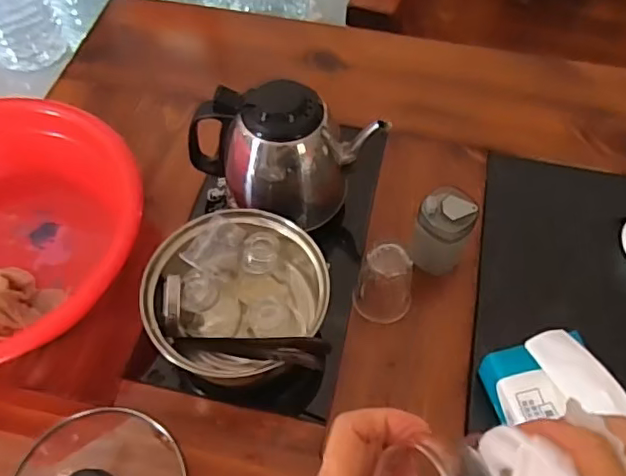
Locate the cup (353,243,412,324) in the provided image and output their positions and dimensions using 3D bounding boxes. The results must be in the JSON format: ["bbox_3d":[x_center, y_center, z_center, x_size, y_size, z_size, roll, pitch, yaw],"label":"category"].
[{"bbox_3d":[0.072,0.041,0.565,0.054,0.080,0.051,0,58,0],"label":"cup"}]

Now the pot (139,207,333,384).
[{"bbox_3d":[-0.067,0.061,0.544,0.158,0.106,0.146,0,58,0],"label":"pot"}]

